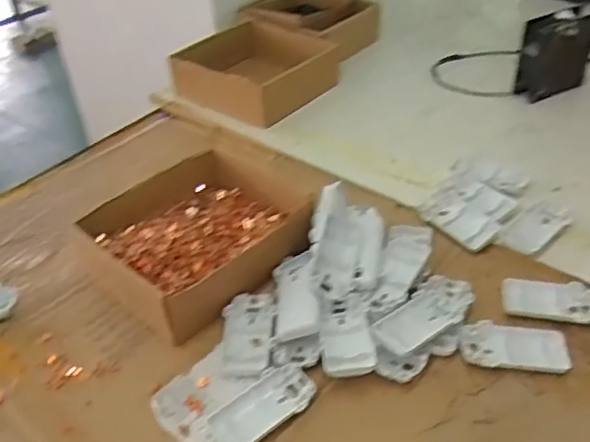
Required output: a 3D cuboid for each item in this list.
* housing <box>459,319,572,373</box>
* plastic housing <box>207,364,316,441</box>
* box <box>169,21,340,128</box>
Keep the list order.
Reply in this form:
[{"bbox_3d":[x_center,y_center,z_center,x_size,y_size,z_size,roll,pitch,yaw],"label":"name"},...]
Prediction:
[{"bbox_3d":[0.205,0.116,0.580,0.096,0.014,0.050,4,39,9],"label":"housing"},{"bbox_3d":[-0.028,0.163,0.546,0.095,0.014,0.052,-27,43,-26],"label":"plastic housing"},{"bbox_3d":[-0.064,-0.243,1.015,0.215,0.078,0.191,22,45,29],"label":"box"}]

